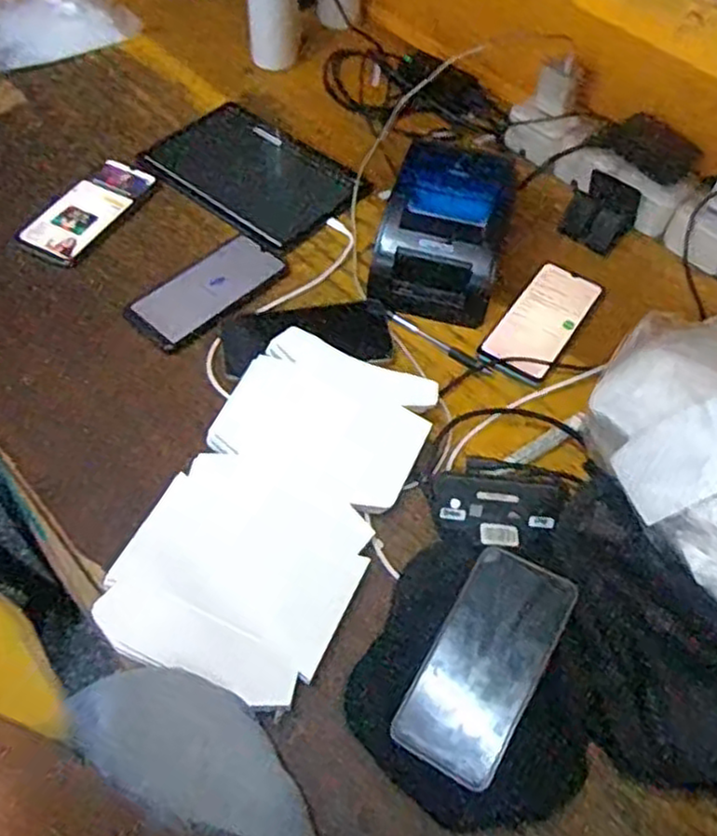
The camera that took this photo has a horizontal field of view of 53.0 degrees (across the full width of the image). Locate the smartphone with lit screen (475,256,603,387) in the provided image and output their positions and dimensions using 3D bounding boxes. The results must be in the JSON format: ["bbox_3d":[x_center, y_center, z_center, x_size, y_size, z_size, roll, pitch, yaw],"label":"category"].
[{"bbox_3d":[0.196,-0.105,0.763,0.073,0.009,0.167,30,59,16],"label":"smartphone with lit screen"}]

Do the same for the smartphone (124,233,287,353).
[{"bbox_3d":[-0.157,-0.136,0.759,0.078,0.011,0.165,37,61,20],"label":"smartphone"}]

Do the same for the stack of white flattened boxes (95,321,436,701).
[{"bbox_3d":[-0.067,0.068,0.614,0.179,0.028,0.316,22,57,11],"label":"stack of white flattened boxes"}]

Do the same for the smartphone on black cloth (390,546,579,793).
[{"bbox_3d":[0.092,0.177,0.524,0.078,0.009,0.160,21,66,29],"label":"smartphone on black cloth"}]

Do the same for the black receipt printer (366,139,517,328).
[{"bbox_3d":[0.088,-0.191,0.749,0.123,0.119,0.150,14,56,6],"label":"black receipt printer"}]

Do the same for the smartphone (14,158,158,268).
[{"bbox_3d":[-0.308,-0.246,0.825,0.081,0.015,0.166,28,58,15],"label":"smartphone"}]

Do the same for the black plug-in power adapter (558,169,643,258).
[{"bbox_3d":[0.280,-0.241,0.831,0.073,0.049,0.059,33,60,18],"label":"black plug-in power adapter"}]

